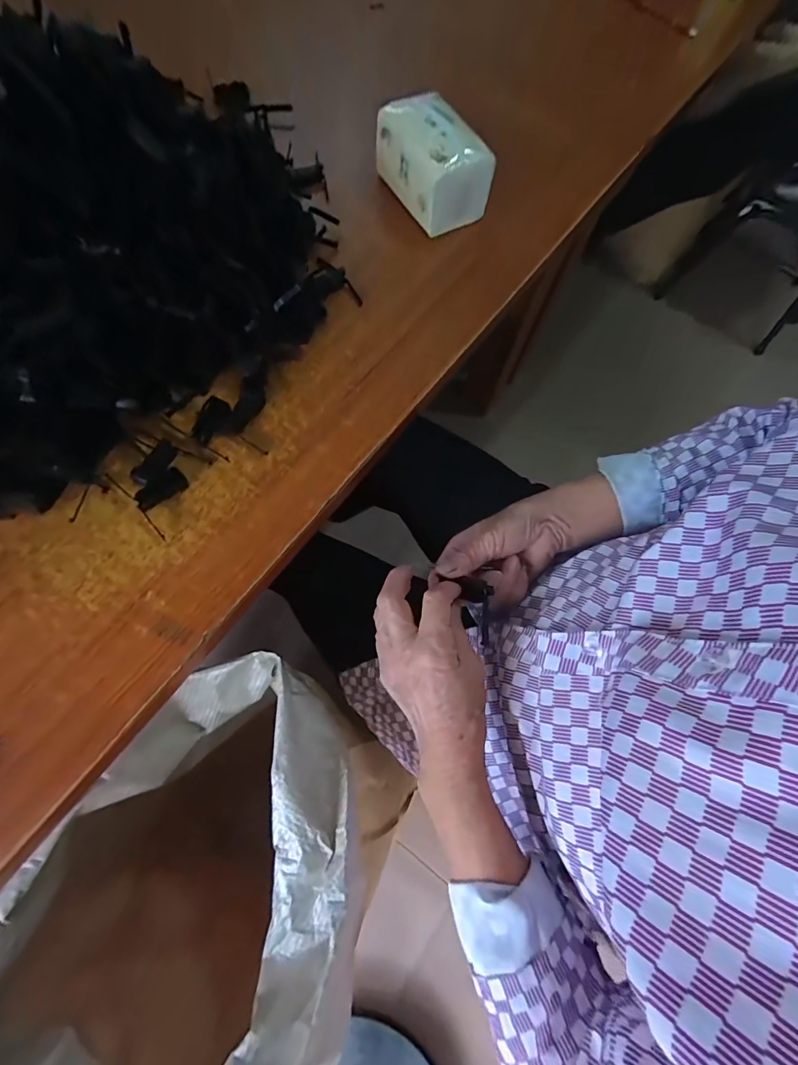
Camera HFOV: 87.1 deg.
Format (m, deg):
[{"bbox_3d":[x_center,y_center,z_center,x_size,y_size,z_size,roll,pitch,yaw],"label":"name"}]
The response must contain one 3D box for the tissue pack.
[{"bbox_3d":[0.042,-0.457,0.518,0.087,0.080,0.138,-30,75,-11],"label":"tissue pack"}]

